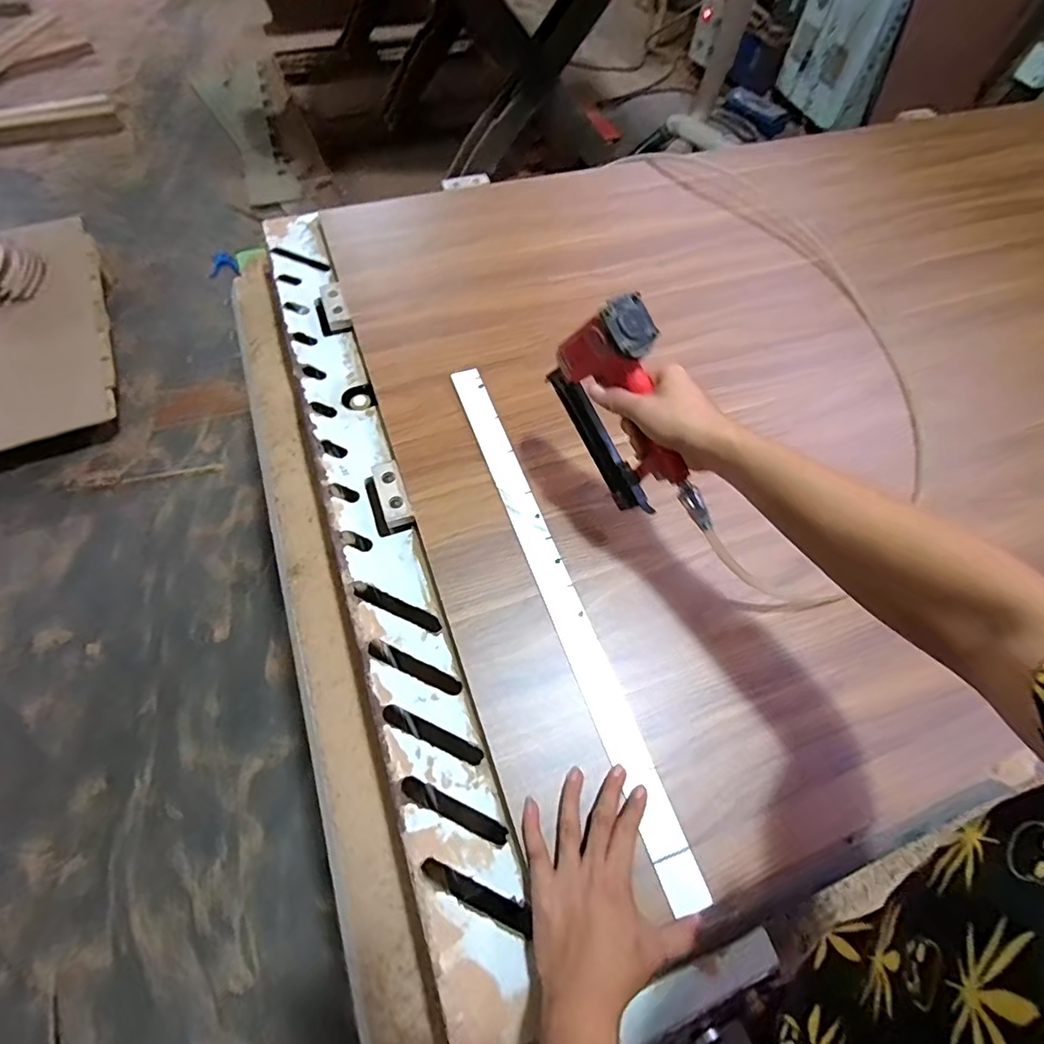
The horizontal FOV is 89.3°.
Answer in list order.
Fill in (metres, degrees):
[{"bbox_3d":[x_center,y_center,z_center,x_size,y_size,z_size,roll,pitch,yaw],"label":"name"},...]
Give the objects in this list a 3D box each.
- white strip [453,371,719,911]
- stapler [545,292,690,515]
[{"bbox_3d":[0.041,0.073,0.663,0.043,0.009,0.709,-18,64,-12],"label":"white strip"},{"bbox_3d":[0.118,-0.112,0.601,0.061,0.176,0.235,-38,102,-18],"label":"stapler"}]

